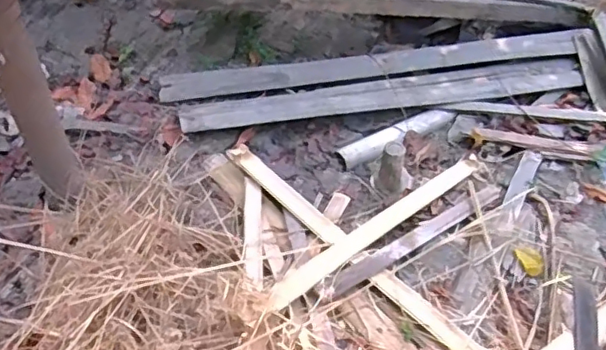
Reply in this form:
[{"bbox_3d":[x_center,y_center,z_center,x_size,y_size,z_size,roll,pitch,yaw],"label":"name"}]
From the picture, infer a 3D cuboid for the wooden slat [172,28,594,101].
[{"bbox_3d":[0.163,-0.241,1.254,0.908,0.020,0.076,-8,47,-7],"label":"wooden slat"}]

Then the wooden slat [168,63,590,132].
[{"bbox_3d":[0.186,-0.161,1.193,0.835,0.029,0.093,-7,43,-12],"label":"wooden slat"}]

